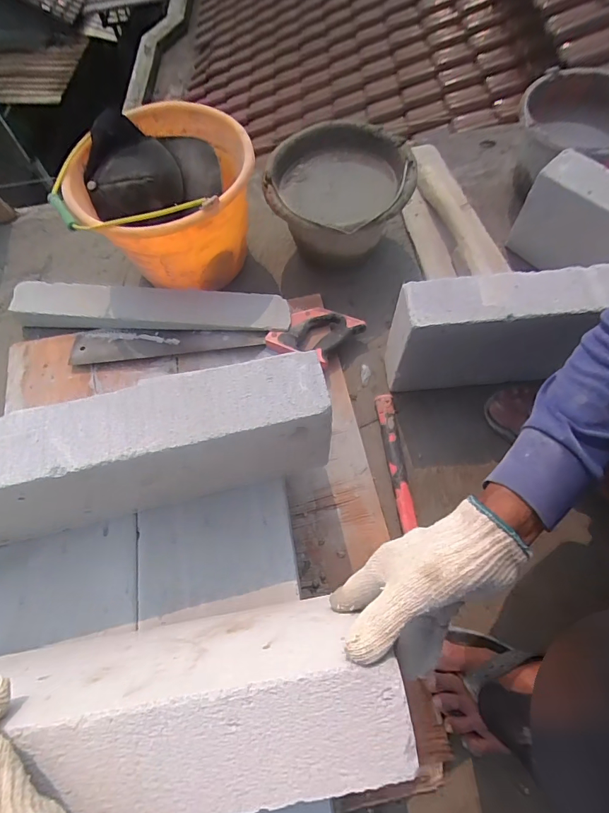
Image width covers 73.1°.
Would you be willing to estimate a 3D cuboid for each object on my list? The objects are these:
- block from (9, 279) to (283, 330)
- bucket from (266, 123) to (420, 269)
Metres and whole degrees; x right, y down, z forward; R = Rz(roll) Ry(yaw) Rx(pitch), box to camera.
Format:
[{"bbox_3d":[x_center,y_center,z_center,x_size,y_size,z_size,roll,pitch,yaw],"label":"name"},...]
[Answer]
[{"bbox_3d":[-0.276,-0.178,0.745,0.504,0.038,0.079,4,66,4],"label":"block"},{"bbox_3d":[0.062,-0.369,0.758,0.248,0.151,0.233,-1,66,2],"label":"bucket"}]

